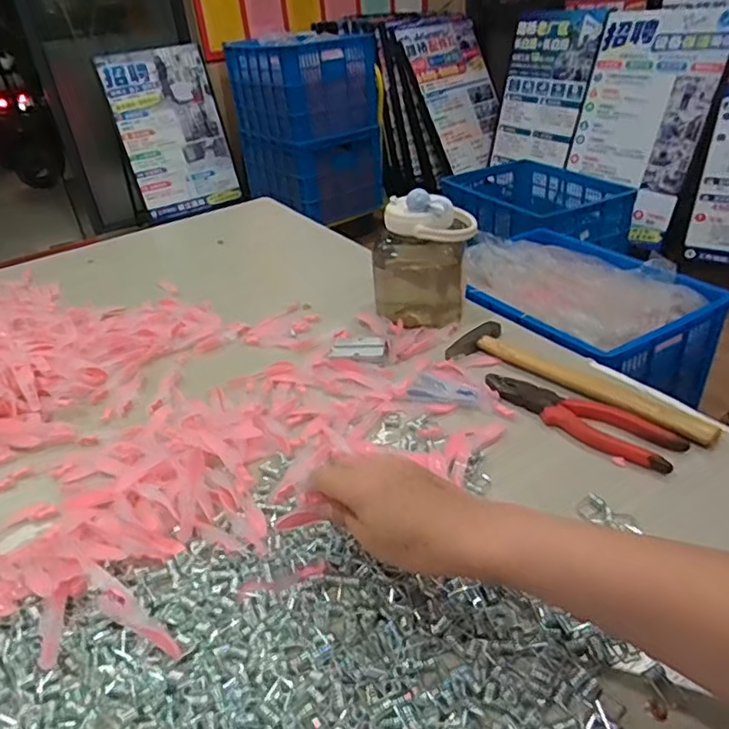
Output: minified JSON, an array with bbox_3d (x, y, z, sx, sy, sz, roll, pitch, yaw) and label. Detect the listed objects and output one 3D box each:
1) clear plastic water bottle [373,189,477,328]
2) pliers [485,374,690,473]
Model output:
[{"bbox_3d":[0.075,-0.137,0.722,0.112,0.155,0.088,3,34,15],"label":"clear plastic water bottle"},{"bbox_3d":[0.200,0.049,0.552,0.050,0.022,0.187,-30,39,-31],"label":"pliers"}]

